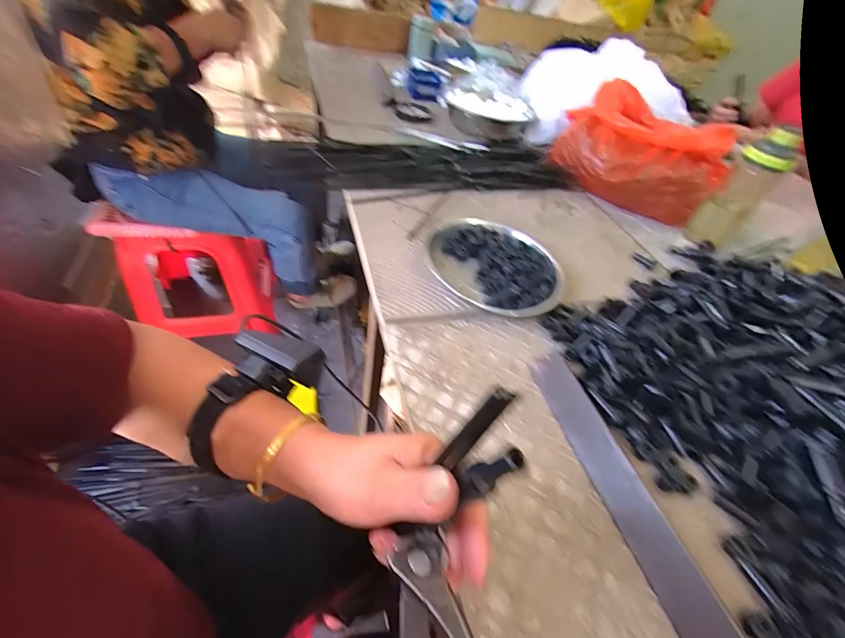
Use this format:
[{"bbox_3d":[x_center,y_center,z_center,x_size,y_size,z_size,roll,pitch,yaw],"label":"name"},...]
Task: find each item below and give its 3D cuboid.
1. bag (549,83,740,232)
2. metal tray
[{"bbox_3d":[0.428,-0.326,0.728,0.306,0.148,0.233,14,45,0],"label":"bag"},{"bbox_3d":[0.099,-0.078,0.495,0.186,0.019,0.166,37,52,21],"label":"metal tray"}]

